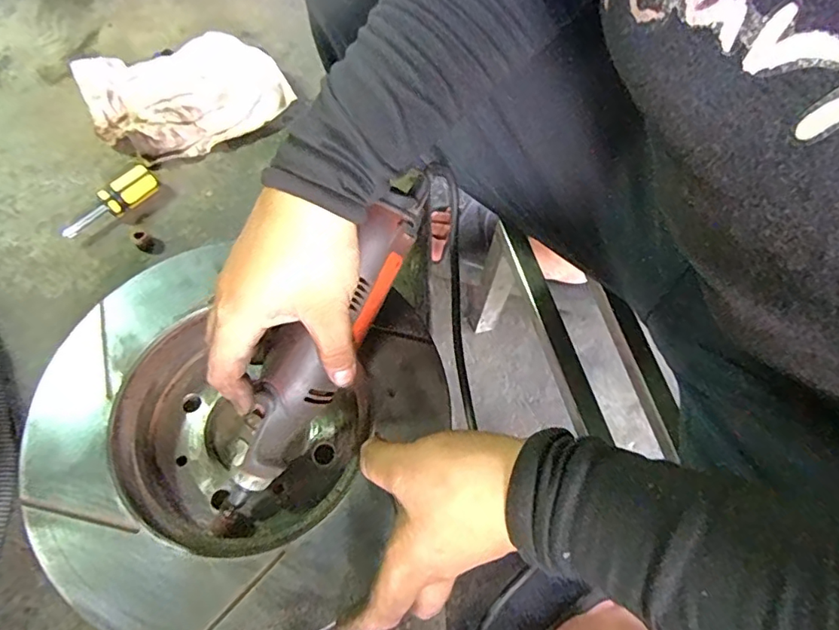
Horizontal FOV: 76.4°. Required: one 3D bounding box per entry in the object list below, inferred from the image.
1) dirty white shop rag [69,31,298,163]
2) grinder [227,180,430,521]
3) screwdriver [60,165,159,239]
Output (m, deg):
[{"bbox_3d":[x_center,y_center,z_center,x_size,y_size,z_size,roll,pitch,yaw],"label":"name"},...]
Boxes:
[{"bbox_3d":[-0.207,-0.203,0.472,0.164,0.040,0.118,-26,70,-14],"label":"dirty white shop rag"},{"bbox_3d":[-0.060,0.022,0.328,0.050,0.049,0.229,33,91,11],"label":"grinder"},{"bbox_3d":[-0.249,-0.090,0.428,0.025,0.025,0.080,39,70,13],"label":"screwdriver"}]

